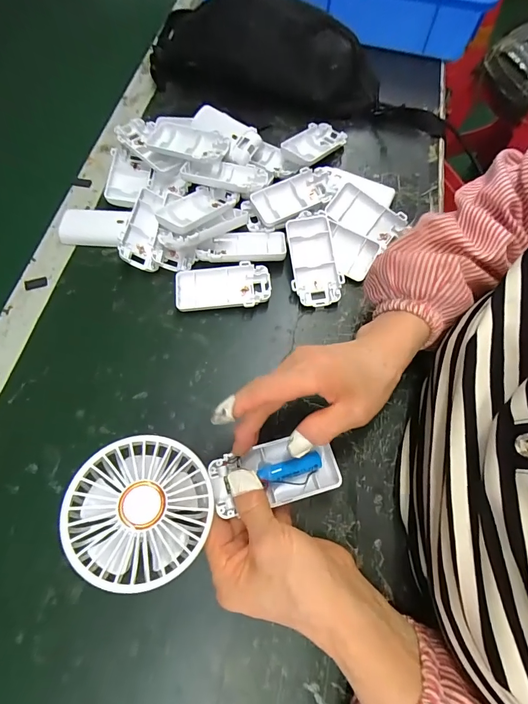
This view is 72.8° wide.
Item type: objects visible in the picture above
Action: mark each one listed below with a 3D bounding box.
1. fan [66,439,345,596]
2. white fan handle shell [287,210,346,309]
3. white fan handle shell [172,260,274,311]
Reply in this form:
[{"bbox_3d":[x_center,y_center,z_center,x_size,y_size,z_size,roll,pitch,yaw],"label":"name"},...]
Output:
[{"bbox_3d":[-0.033,0.094,0.242,0.176,0.029,0.081,-2,65,-26],"label":"fan"},{"bbox_3d":[0.050,-0.098,0.370,0.047,0.015,0.104,-9,80,-3],"label":"white fan handle shell"},{"bbox_3d":[-0.042,-0.064,0.366,0.095,0.015,0.049,-3,68,-1],"label":"white fan handle shell"}]

